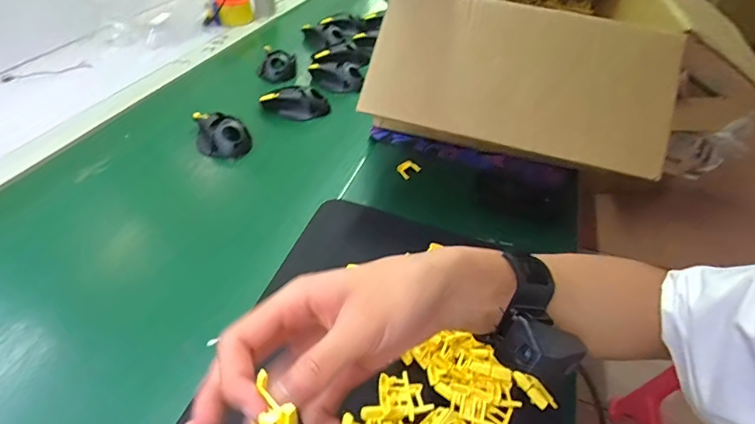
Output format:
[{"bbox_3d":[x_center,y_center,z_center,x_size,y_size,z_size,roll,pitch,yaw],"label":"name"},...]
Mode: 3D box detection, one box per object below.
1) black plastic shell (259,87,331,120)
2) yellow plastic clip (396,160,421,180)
[{"bbox_3d":[-0.136,-0.181,0.730,0.106,0.036,0.045,5,41,1],"label":"black plastic shell"},{"bbox_3d":[0.042,-0.062,0.620,0.027,0.010,0.027,-29,50,-31],"label":"yellow plastic clip"}]

